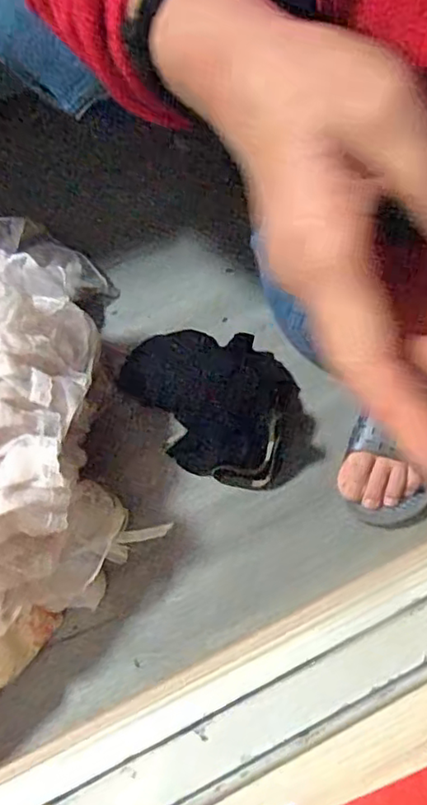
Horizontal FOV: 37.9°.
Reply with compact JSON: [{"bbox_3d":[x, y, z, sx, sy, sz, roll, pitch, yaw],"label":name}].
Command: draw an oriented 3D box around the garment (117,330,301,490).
[{"bbox_3d":[-0.006,-0.009,0.650,0.186,0.052,0.153,23,71,8],"label":"garment"}]

